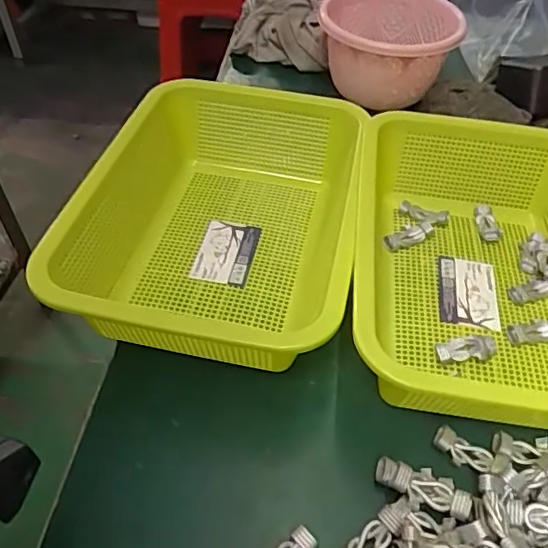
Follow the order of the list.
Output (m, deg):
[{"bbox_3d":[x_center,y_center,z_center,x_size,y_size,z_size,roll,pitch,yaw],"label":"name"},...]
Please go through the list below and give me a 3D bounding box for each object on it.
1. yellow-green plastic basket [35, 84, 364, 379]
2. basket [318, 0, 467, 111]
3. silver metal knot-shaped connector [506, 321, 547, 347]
[{"bbox_3d":[-0.042,-0.041,0.425,0.204,0.082,0.262,8,47,8],"label":"yellow-green plastic basket"},{"bbox_3d":[0.123,-0.242,0.597,0.137,0.087,0.133,0,46,0],"label":"basket"},{"bbox_3d":[0.189,0.040,0.400,0.041,0.009,0.016,-8,47,-7],"label":"silver metal knot-shaped connector"}]

